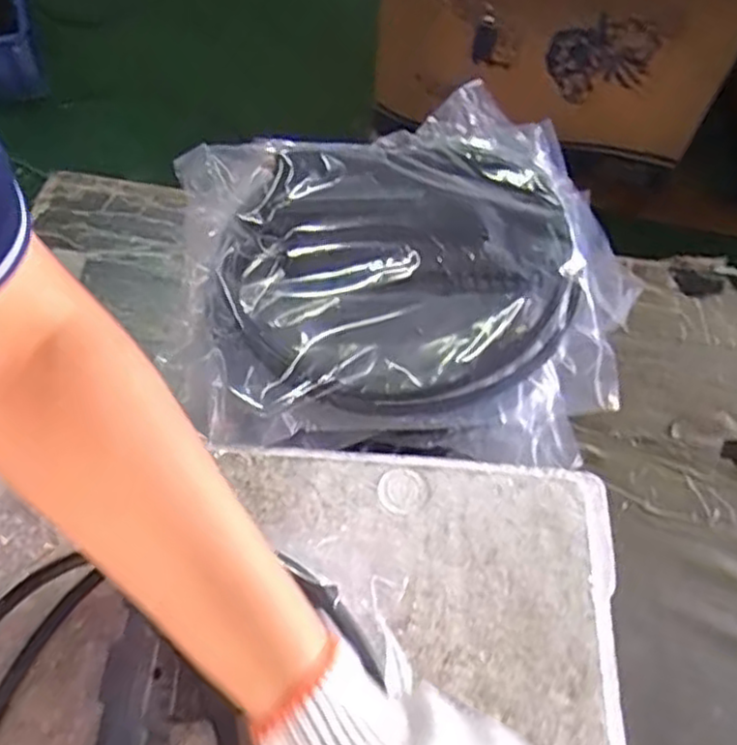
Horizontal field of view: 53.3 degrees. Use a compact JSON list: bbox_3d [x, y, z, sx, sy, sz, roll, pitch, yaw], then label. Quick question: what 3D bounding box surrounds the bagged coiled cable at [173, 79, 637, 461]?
[{"bbox_3d":[0.021,-0.075,0.533,0.290,0.080,0.296,-6,69,-5],"label":"bagged coiled cable"}]

